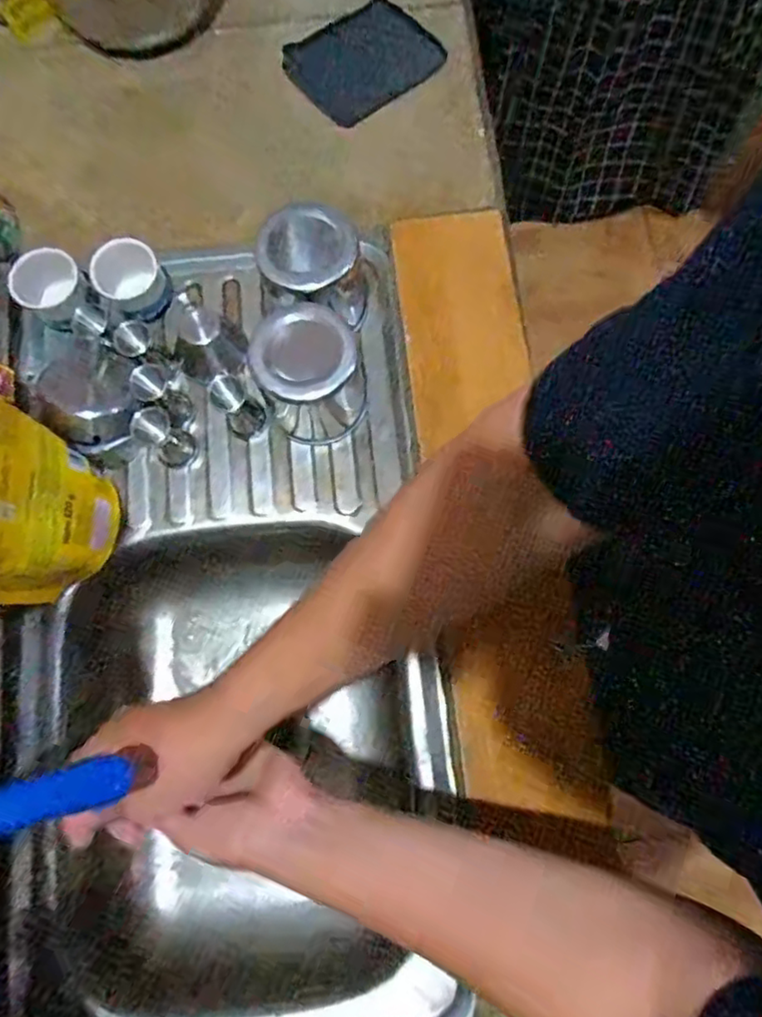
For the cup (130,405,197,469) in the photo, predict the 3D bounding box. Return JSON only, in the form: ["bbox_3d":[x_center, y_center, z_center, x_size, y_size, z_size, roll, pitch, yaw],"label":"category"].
[{"bbox_3d":[-0.207,-0.070,0.600,0.037,0.076,0.041,-42,79,-10],"label":"cup"}]

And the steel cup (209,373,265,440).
[{"bbox_3d":[-0.136,-0.096,0.602,0.037,0.073,0.036,0,75,0],"label":"steel cup"}]

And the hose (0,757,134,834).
[{"bbox_3d":[-0.171,0.137,0.290,0.110,0.022,0.018,-2,71,-40],"label":"hose"}]

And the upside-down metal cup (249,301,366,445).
[{"bbox_3d":[-0.065,-0.125,0.583,0.091,0.100,0.091,0,75,0],"label":"upside-down metal cup"}]

